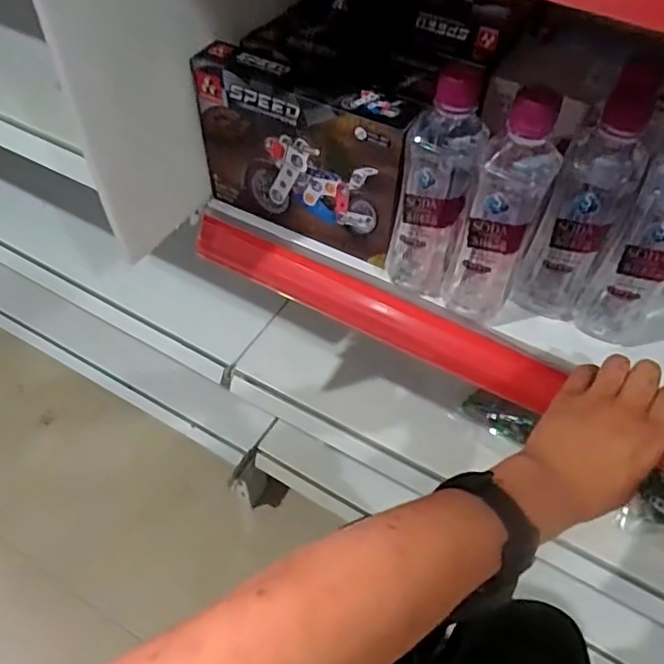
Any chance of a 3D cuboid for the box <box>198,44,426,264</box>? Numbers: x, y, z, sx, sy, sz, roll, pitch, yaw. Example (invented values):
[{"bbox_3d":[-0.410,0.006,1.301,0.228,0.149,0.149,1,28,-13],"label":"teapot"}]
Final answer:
[{"bbox_3d":[-0.024,-0.159,0.518,0.200,0.146,0.047,26,56,18],"label":"box"}]

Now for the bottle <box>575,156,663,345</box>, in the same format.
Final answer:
[{"bbox_3d":[0.245,-0.065,0.445,0.053,0.174,0.055,25,55,17],"label":"bottle"}]

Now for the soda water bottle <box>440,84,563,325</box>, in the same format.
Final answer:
[{"bbox_3d":[0.133,-0.082,0.463,0.053,0.174,0.047,24,55,16],"label":"soda water bottle"}]

